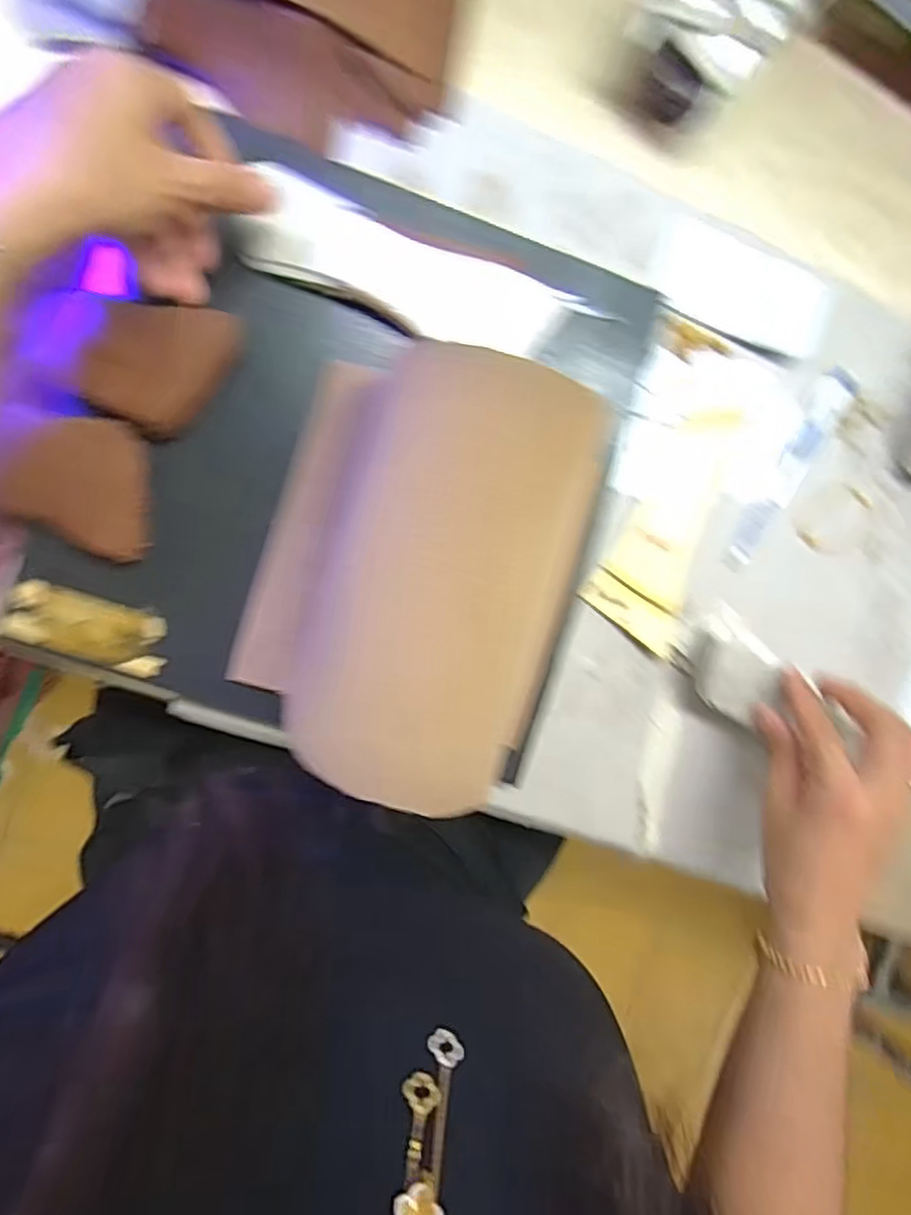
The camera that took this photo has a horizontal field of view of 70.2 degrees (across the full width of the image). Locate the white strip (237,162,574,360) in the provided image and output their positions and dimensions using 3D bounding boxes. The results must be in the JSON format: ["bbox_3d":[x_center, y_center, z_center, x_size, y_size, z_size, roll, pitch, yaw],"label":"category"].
[{"bbox_3d":[-0.023,-0.182,0.354,0.170,0.022,0.057,14,96,-15],"label":"white strip"}]

